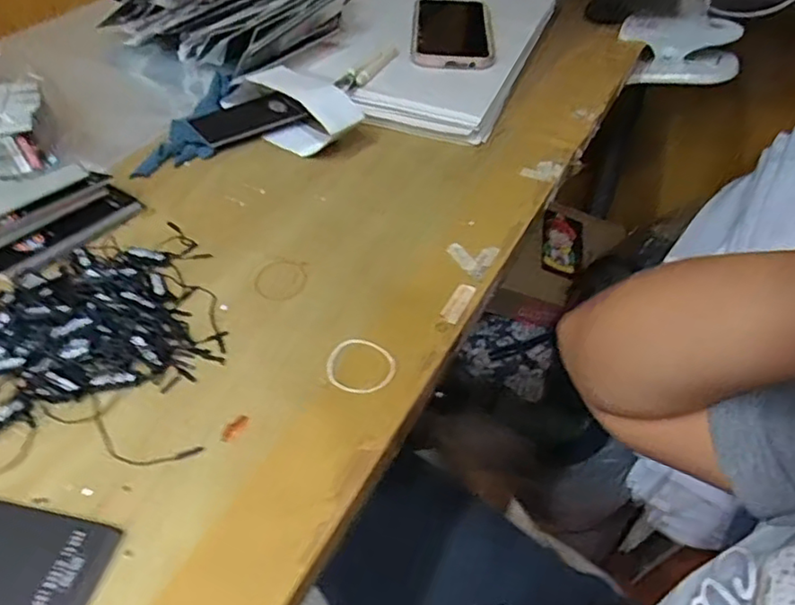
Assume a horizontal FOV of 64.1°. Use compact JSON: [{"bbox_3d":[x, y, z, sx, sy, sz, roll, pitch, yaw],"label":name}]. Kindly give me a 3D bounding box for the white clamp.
[{"bbox_3d":[0.328,-0.287,0.728,0.134,0.064,0.056,0,45,-4],"label":"white clamp"}]

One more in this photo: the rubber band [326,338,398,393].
[{"bbox_3d":[-0.022,0.036,0.379,0.042,0.004,0.039,2,45,-2],"label":"rubber band"}]

